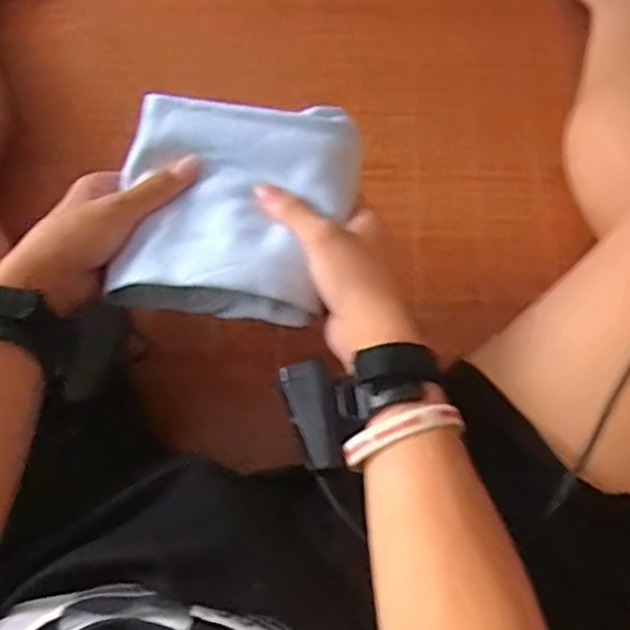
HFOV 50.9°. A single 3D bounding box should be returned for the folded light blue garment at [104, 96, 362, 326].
[{"bbox_3d":[-0.055,-0.073,0.467,0.160,0.066,0.143,5,61,4],"label":"folded light blue garment"}]

